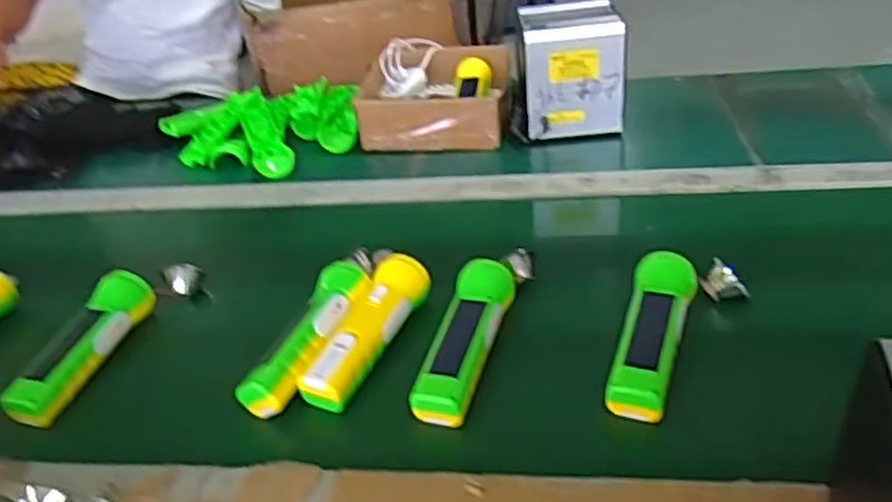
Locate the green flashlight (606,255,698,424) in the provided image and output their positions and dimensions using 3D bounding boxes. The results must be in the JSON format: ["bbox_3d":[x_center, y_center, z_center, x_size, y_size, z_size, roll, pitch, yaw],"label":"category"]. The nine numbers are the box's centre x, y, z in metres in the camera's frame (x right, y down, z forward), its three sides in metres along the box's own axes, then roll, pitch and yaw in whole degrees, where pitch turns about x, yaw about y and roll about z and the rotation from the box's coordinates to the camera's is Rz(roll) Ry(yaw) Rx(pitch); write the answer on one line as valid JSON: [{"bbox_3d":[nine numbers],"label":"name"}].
[{"bbox_3d":[0.176,0.067,0.612,0.048,0.037,0.168,8,39,21],"label":"green flashlight"}]

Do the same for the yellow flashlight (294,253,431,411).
[{"bbox_3d":[-0.071,0.070,0.660,0.046,0.040,0.173,12,41,26],"label":"yellow flashlight"}]

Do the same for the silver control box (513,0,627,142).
[{"bbox_3d":[0.156,-0.236,0.954,0.135,0.141,0.116,-8,36,0],"label":"silver control box"}]

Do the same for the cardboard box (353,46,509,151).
[{"bbox_3d":[-0.014,-0.222,1.030,0.194,0.066,0.208,0,36,10],"label":"cardboard box"}]

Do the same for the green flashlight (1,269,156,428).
[{"bbox_3d":[-0.345,0.088,0.679,0.045,0.047,0.166,8,39,21],"label":"green flashlight"}]

